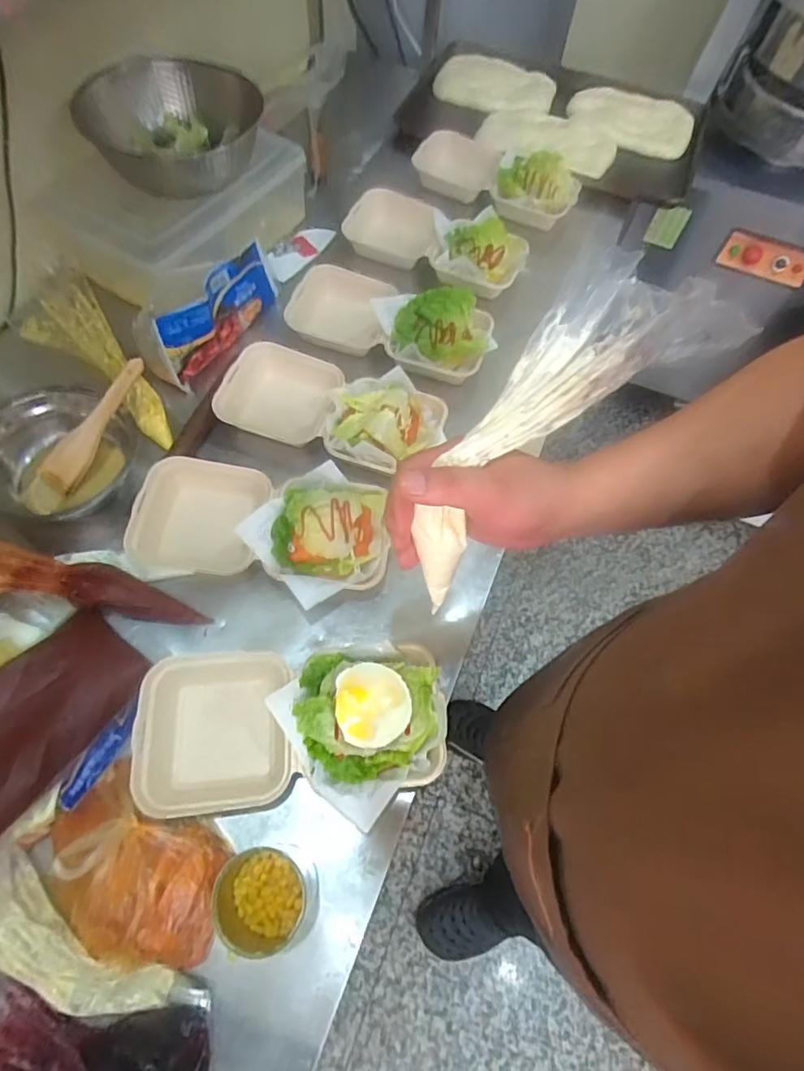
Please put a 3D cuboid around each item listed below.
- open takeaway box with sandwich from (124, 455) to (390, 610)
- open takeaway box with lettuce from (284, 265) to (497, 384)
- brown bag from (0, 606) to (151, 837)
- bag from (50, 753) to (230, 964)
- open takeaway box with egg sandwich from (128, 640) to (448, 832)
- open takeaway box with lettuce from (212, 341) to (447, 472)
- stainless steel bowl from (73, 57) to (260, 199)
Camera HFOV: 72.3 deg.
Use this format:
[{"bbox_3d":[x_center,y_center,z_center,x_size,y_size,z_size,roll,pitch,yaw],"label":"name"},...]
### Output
[{"bbox_3d":[-0.170,-0.007,0.676,0.309,0.074,0.169,8,63,0],"label":"open takeaway box with sandwich"},{"bbox_3d":[-0.014,-0.329,0.861,0.315,0.062,0.185,24,64,8],"label":"open takeaway box with lettuce"},{"bbox_3d":[-0.372,0.186,0.531,0.121,0.037,0.239,31,65,11],"label":"brown bag"},{"bbox_3d":[-0.243,0.295,0.483,0.186,0.083,0.124,27,65,10],"label":"bag"},{"bbox_3d":[-0.111,0.194,0.561,0.307,0.064,0.172,4,63,-1],"label":"open takeaway box with egg sandwich"},{"bbox_3d":[-0.095,-0.169,0.771,0.310,0.081,0.166,24,64,8],"label":"open takeaway box with lettuce"},{"bbox_3d":[-0.322,-0.583,0.812,0.222,0.120,0.219,1,63,-3],"label":"stainless steel bowl"}]

